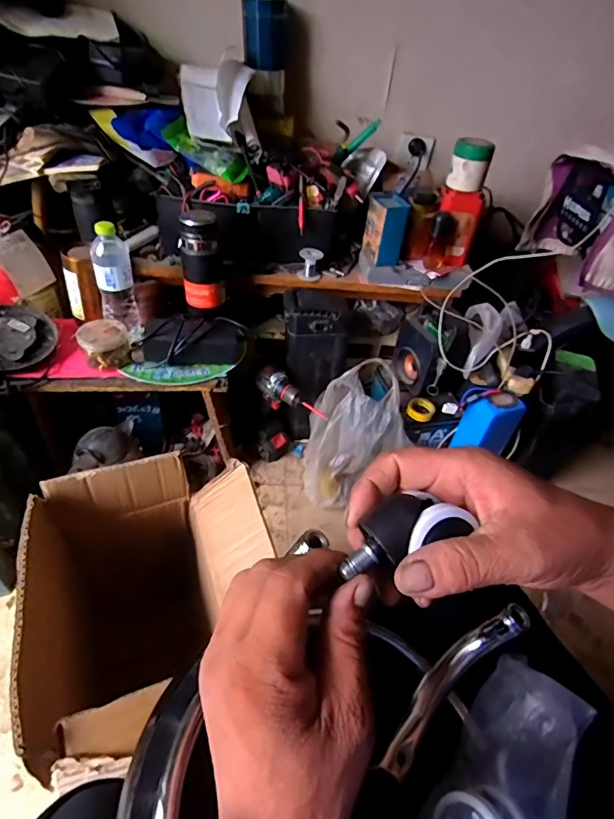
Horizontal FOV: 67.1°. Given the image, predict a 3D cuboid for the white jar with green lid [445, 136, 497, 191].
[{"bbox_3d":[0.325,-0.488,0.921,0.072,0.087,0.061,20,46,13],"label":"white jar with green lid"}]

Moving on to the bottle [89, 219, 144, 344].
[{"bbox_3d":[-0.358,-0.233,0.871,0.067,0.215,0.070,-13,48,-19],"label":"bottle"}]

